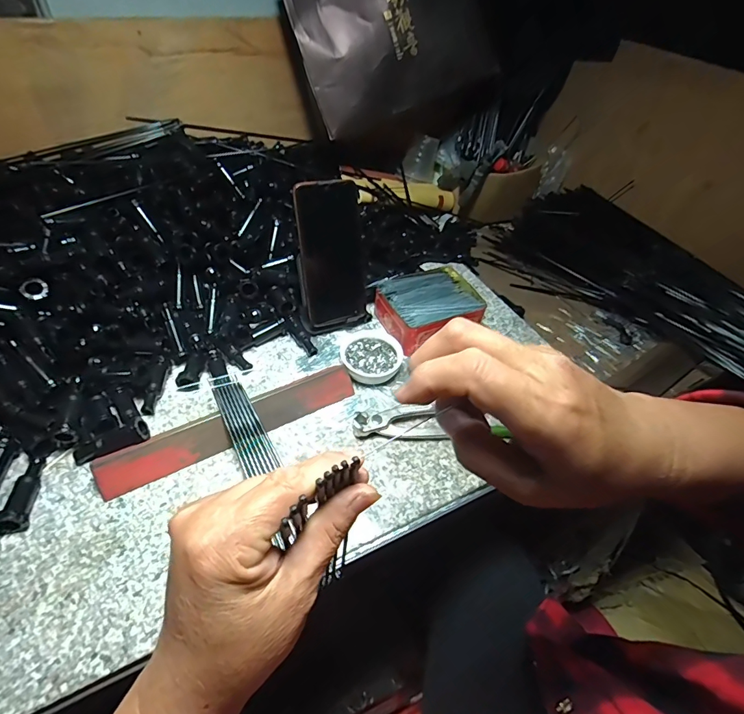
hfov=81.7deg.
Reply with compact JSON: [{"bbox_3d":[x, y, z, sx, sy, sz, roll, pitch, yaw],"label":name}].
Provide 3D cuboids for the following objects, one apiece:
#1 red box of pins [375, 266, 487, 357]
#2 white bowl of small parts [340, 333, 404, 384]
[{"bbox_3d":[0.076,-0.067,0.570,0.134,0.040,0.108,-22,53,-24],"label":"red box of pins"},{"bbox_3d":[-0.002,0.003,0.515,0.071,0.024,0.070,3,47,-3],"label":"white bowl of small parts"}]

